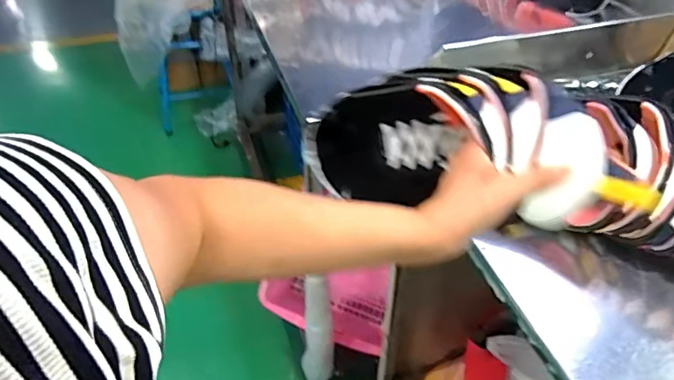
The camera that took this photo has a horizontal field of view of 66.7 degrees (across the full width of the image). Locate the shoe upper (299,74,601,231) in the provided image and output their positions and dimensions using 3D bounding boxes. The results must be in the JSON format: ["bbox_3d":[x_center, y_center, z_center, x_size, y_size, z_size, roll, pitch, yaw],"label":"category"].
[{"bbox_3d":[0.097,-0.044,0.505,0.289,0.143,0.075,5,33,43],"label":"shoe upper"}]

